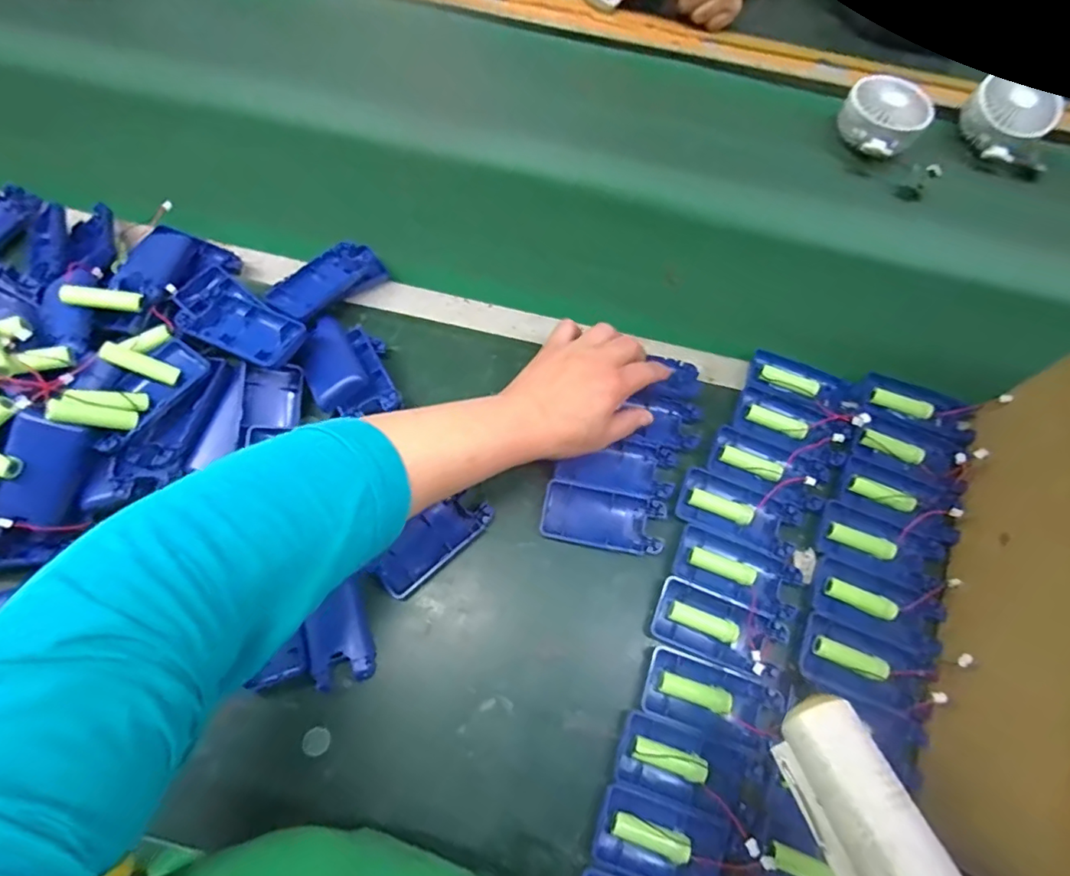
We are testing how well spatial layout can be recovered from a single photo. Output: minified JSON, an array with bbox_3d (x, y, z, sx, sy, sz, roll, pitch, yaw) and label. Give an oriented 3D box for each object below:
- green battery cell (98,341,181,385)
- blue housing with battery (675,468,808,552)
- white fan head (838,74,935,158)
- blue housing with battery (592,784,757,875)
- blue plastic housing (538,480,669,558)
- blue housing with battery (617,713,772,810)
[{"bbox_3d":[-0.302,-0.057,0.418,0.050,0.014,0.014,26,65,-29],"label":"green battery cell"},{"bbox_3d":[0.166,0.063,0.433,0.103,0.014,0.053,29,71,9],"label":"blue housing with battery"},{"bbox_3d":[0.391,-0.359,0.613,0.088,0.035,0.092,1,69,-2],"label":"white fan head"},{"bbox_3d":[0.088,0.265,0.350,0.095,0.015,0.047,17,69,4],"label":"blue housing with battery"},{"bbox_3d":[0.053,0.063,0.425,0.093,0.011,0.045,11,69,2],"label":"blue plastic housing"},{"bbox_3d":[0.106,0.228,0.369,0.099,0.014,0.051,19,69,5],"label":"blue housing with battery"}]

